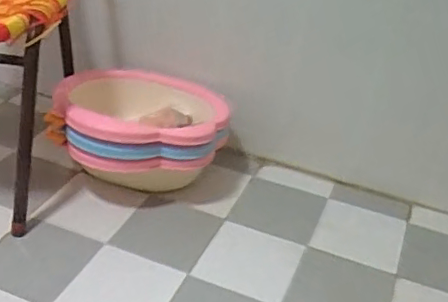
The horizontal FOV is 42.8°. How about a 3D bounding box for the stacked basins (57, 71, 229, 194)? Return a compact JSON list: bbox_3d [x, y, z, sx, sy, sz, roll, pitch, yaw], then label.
[{"bbox_3d":[-0.160,-0.028,1.070,0.272,0.172,0.275,4,33,-3],"label":"stacked basins"}]

